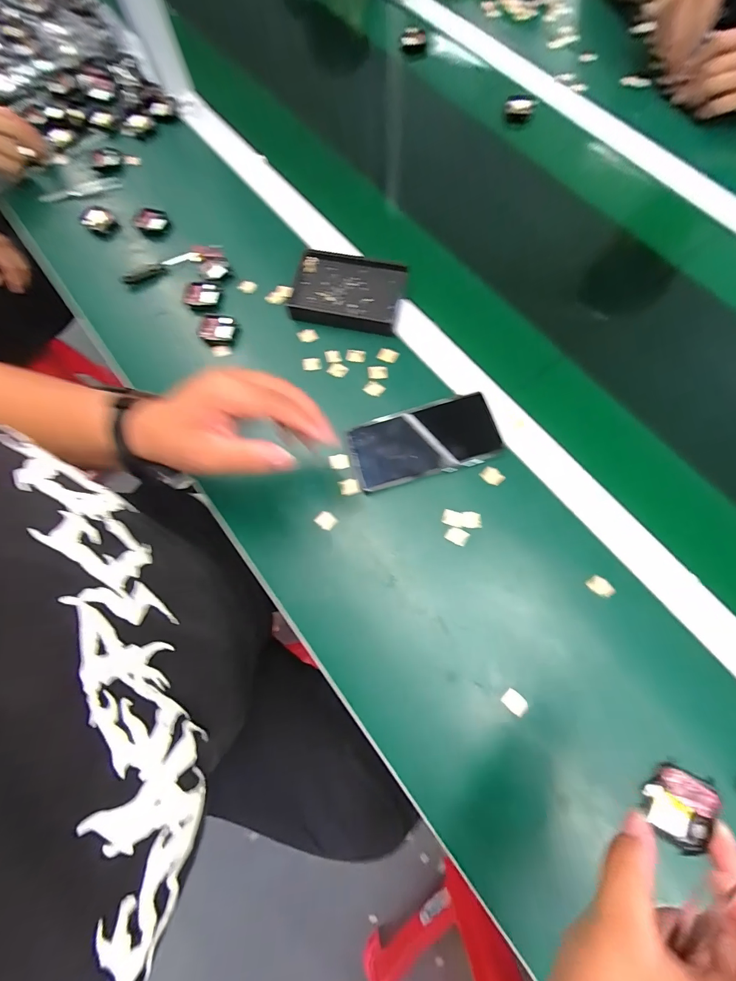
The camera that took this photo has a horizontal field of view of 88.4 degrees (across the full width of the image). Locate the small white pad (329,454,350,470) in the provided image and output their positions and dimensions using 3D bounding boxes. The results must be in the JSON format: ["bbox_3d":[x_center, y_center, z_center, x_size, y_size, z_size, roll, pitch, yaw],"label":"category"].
[{"bbox_3d":[-0.032,-0.032,0.426,0.023,0.009,0.016,-7,74,0],"label":"small white pad"}]

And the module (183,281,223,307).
[{"bbox_3d":[-0.217,-0.255,0.497,0.048,0.013,0.035,-2,74,1],"label":"module"}]

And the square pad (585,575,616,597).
[{"bbox_3d":[0.233,0.097,0.380,0.026,0.009,0.015,37,78,11],"label":"square pad"}]

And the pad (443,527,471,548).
[{"bbox_3d":[0.093,0.048,0.396,0.024,0.004,0.016,24,76,8],"label":"pad"}]

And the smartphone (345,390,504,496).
[{"bbox_3d":[0.061,-0.055,0.418,0.159,0.014,0.079,-15,74,-3],"label":"smartphone"}]

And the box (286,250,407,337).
[{"bbox_3d":[-0.027,-0.252,0.478,0.140,0.018,0.097,11,74,5],"label":"box"}]

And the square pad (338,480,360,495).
[{"bbox_3d":[-0.021,-0.004,0.415,0.021,0.004,0.016,-13,74,-2],"label":"square pad"}]

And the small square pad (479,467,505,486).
[{"bbox_3d":[0.134,-0.016,0.409,0.019,0.004,0.023,-41,77,-10],"label":"small square pad"}]

